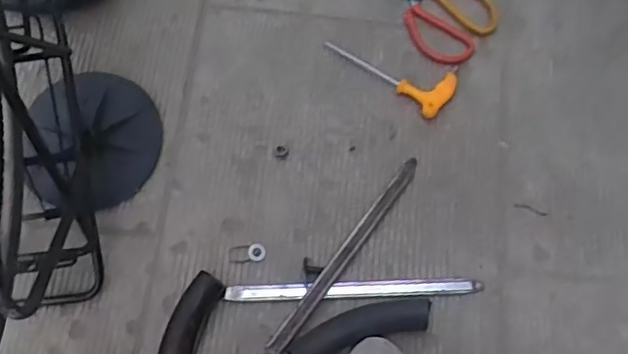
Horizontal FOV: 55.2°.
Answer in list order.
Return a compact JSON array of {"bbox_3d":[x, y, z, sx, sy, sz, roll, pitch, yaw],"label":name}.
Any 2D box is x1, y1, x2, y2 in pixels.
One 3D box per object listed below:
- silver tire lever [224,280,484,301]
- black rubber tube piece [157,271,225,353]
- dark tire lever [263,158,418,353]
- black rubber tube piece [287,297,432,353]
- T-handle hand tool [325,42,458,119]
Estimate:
[{"bbox_3d":[0.045,0.126,0.666,0.283,0.011,0.019,-1,72,0],"label":"silver tire lever"},{"bbox_3d":[-0.141,0.184,0.641,0.044,0.031,0.160,14,72,5],"label":"black rubber tube piece"},{"bbox_3d":[0.032,0.090,0.676,0.019,0.017,0.285,36,76,11],"label":"dark tire lever"},{"bbox_3d":[0.051,0.165,0.652,0.157,0.025,0.043,-18,72,-5],"label":"black rubber tube piece"},{"bbox_3d":[0.103,-0.145,0.756,0.163,0.018,0.071,39,76,12],"label":"T-handle hand tool"}]

